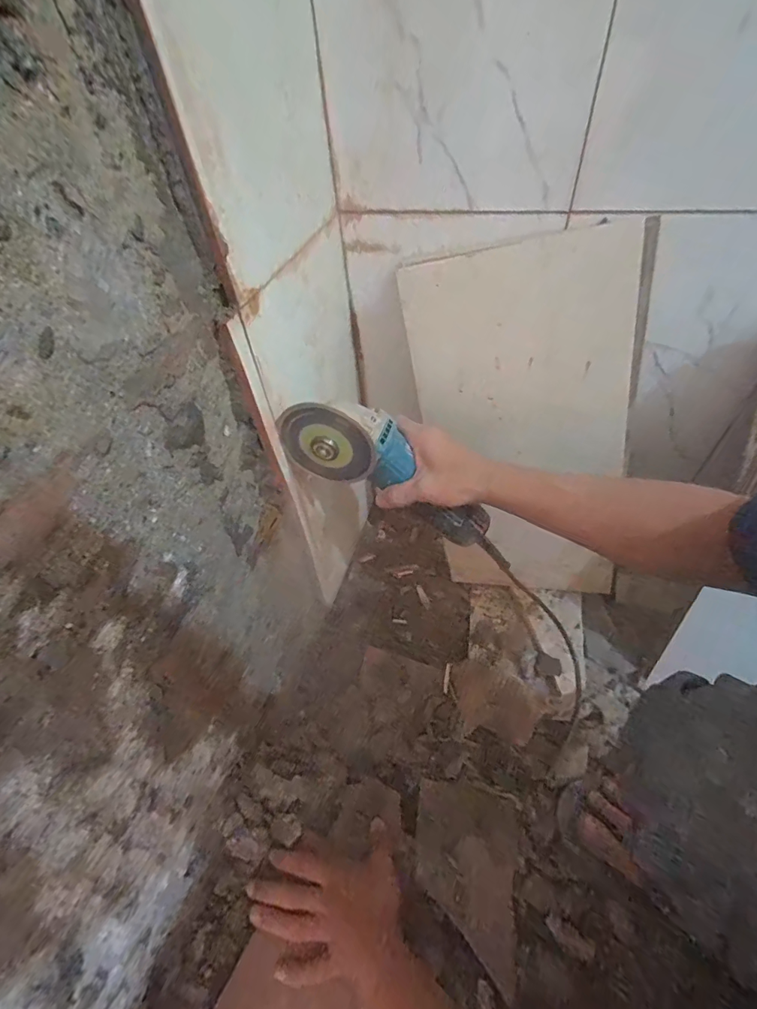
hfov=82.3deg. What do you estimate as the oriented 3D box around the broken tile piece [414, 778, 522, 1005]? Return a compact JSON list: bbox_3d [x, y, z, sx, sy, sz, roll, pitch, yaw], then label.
[{"bbox_3d":[0.101,0.417,0.500,0.120,0.017,0.163,8,50,13],"label":"broken tile piece"}]

